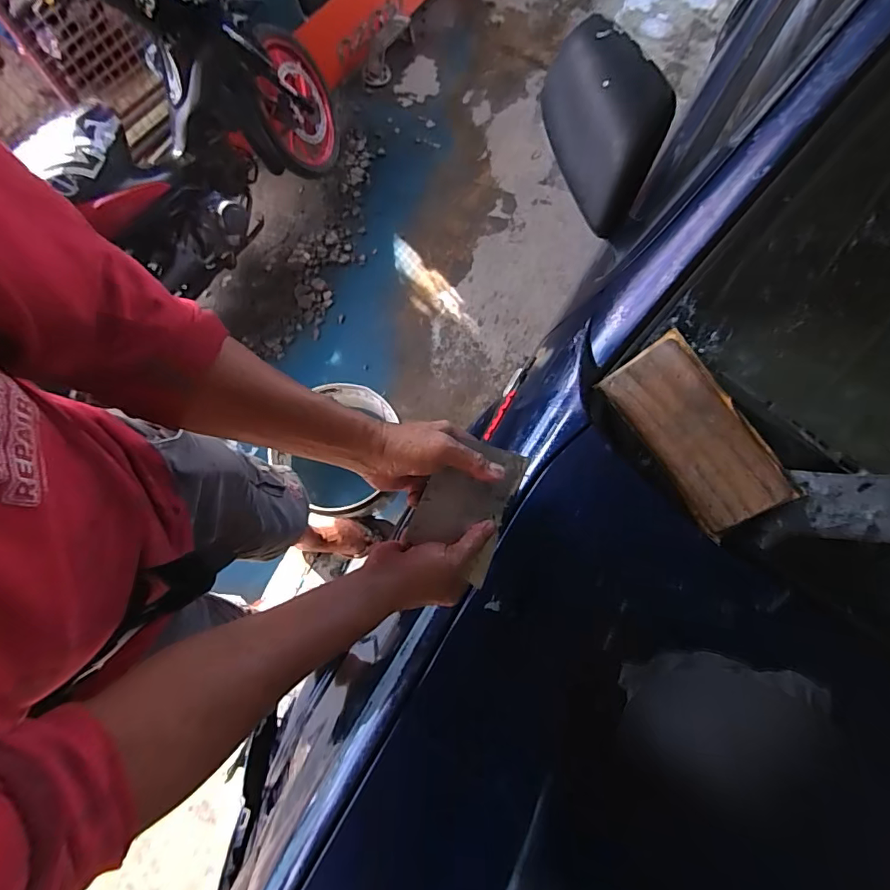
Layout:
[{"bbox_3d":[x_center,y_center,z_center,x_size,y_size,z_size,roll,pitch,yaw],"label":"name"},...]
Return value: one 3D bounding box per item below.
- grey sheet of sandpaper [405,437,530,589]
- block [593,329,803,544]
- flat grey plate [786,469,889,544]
[{"bbox_3d":[0.025,0.061,0.487,0.099,0.006,0.139,28,78,-23],"label":"grey sheet of sandpaper"},{"bbox_3d":[0.295,-0.012,0.565,0.109,0.017,0.229,-37,79,22],"label":"block"},{"bbox_3d":[0.455,0.067,0.503,0.134,0.010,0.075,0,101,27],"label":"flat grey plate"}]

